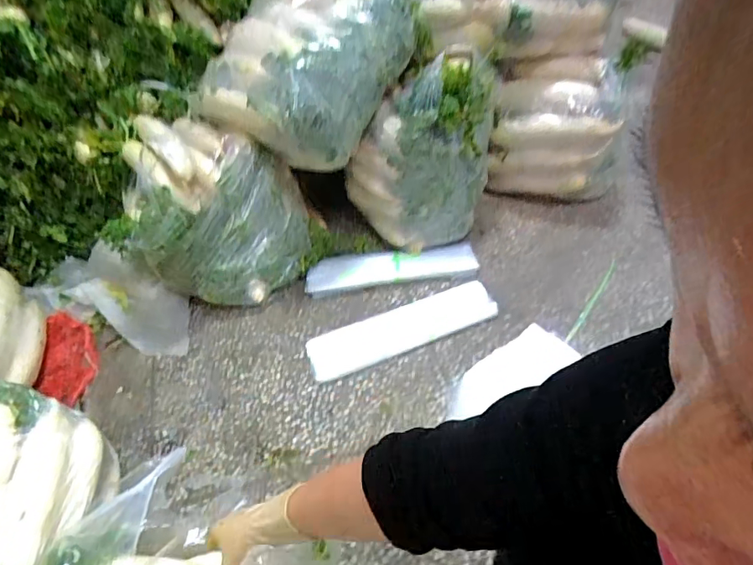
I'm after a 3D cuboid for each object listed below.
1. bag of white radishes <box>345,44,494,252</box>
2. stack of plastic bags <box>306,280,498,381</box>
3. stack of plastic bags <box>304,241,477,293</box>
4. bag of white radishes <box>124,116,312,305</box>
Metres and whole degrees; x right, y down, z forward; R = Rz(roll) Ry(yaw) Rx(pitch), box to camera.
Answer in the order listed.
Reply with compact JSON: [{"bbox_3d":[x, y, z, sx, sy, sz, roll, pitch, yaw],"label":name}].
[{"bbox_3d":[0.127,-0.290,1.148,0.323,0.372,0.188,-27,49,-18],"label":"bag of white radishes"},{"bbox_3d":[0.055,0.098,1.064,0.404,0.029,0.099,-18,47,-10],"label":"stack of plastic bags"},{"bbox_3d":[0.034,-0.041,1.194,0.412,0.044,0.097,-8,46,-1],"label":"stack of plastic bags"},{"bbox_3d":[-0.344,-0.174,1.112,0.344,0.344,0.257,-11,46,-4],"label":"bag of white radishes"}]

